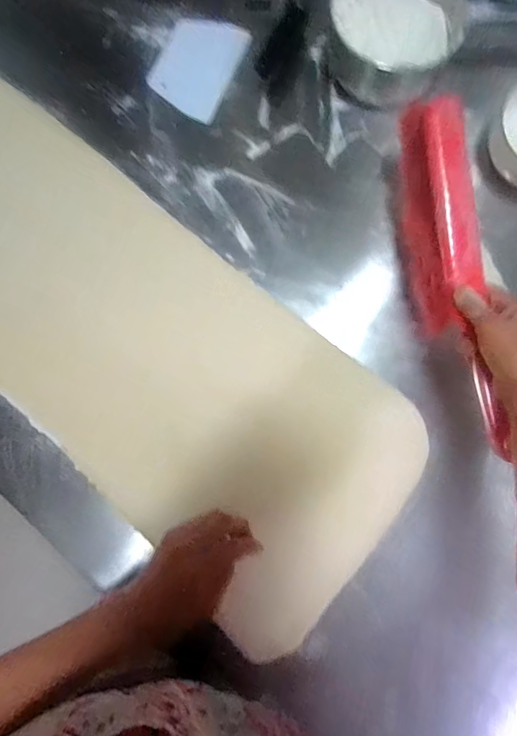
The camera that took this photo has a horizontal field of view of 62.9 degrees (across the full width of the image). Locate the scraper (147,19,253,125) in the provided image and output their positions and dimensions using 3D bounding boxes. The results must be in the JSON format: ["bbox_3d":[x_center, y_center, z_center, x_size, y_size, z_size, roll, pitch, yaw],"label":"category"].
[{"bbox_3d":[-0.084,-0.423,0.589,0.106,0.005,0.158,24,82,3],"label":"scraper"}]

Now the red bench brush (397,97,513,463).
[{"bbox_3d":[0.209,-0.102,0.468,0.044,0.113,0.372,-9,85,-3],"label":"red bench brush"}]

